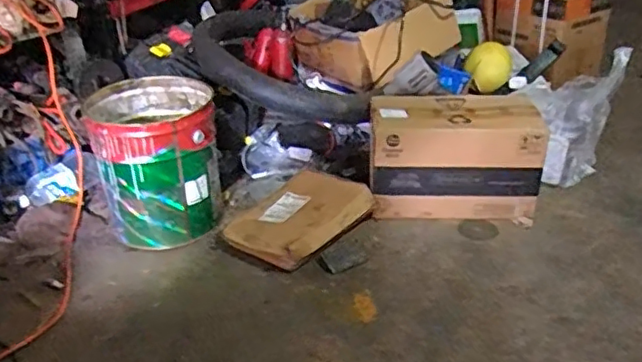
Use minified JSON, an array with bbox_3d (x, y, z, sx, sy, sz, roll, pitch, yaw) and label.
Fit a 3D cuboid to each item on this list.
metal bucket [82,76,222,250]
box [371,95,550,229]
[{"bbox_3d":[-0.410,-0.044,1.504,0.301,0.339,0.319,-12,31,-11],"label":"metal bucket"},{"bbox_3d":[0.333,-0.058,1.485,0.405,0.242,0.234,-1,31,7],"label":"box"}]

